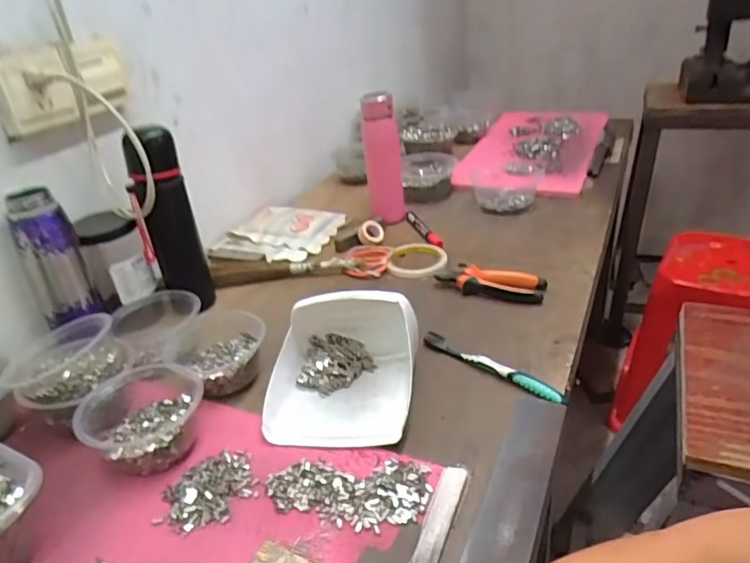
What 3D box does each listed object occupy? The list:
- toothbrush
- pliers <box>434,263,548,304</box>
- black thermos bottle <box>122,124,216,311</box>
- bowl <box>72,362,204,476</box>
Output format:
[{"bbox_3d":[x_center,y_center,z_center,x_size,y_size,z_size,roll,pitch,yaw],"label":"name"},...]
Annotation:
[{"bbox_3d":[0.131,0.096,0.636,0.178,0.018,0.015,21,39,37],"label":"toothbrush"},{"bbox_3d":[0.163,-0.003,0.791,0.148,0.024,0.066,10,33,24],"label":"pliers"},{"bbox_3d":[-0.274,-0.076,0.755,0.067,0.245,0.056,-16,32,-19],"label":"black thermos bottle"},{"bbox_3d":[-0.233,0.131,0.564,0.114,0.067,0.123,-3,30,2],"label":"bowl"}]

